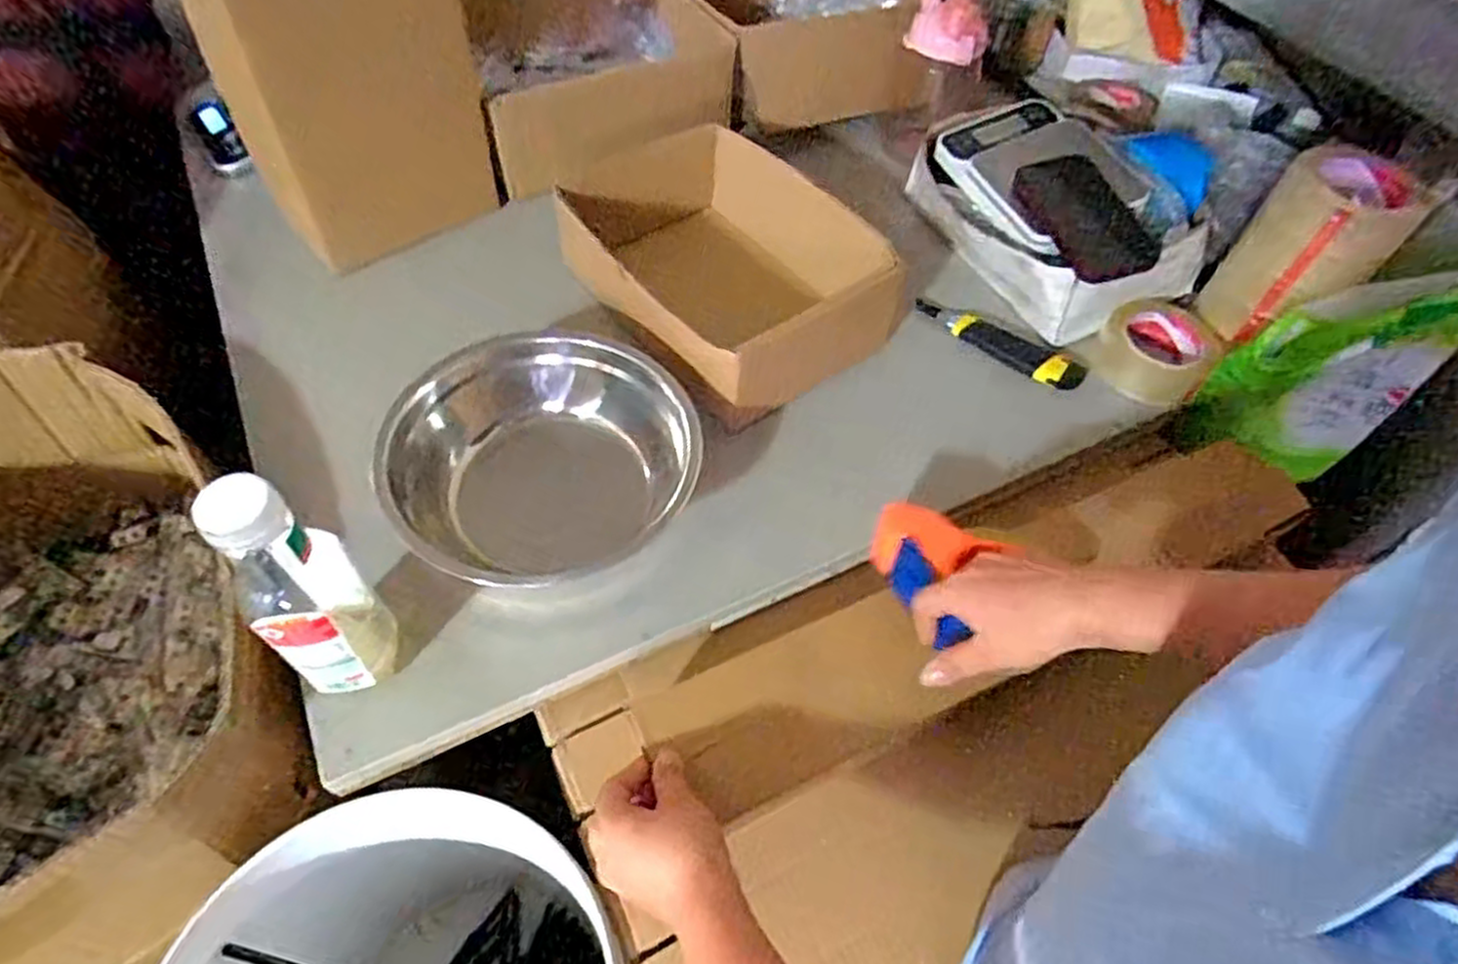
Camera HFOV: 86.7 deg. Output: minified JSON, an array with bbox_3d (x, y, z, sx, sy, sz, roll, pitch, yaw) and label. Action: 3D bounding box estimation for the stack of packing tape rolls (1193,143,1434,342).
[{"bbox_3d":[0.537,-0.211,0.725,0.108,0.160,0.102,36,59,20],"label":"stack of packing tape rolls"}]

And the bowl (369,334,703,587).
[{"bbox_3d":[-0.165,-0.019,0.667,0.253,0.099,0.211,-36,64,-26],"label":"bowl"}]

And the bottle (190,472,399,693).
[{"bbox_3d":[-0.269,0.064,0.493,0.057,0.197,0.079,-8,55,-10],"label":"bottle"}]

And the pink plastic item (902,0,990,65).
[{"bbox_3d":[0.263,-0.547,0.903,0.096,0.080,0.099,16,55,7],"label":"pink plastic item"}]

